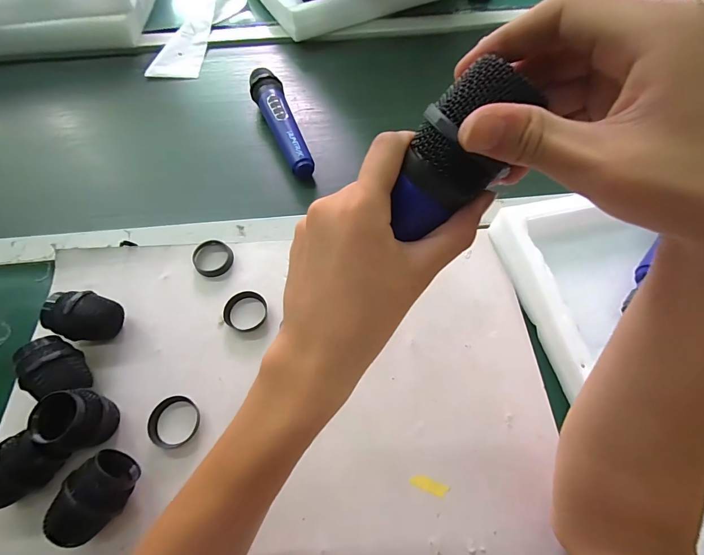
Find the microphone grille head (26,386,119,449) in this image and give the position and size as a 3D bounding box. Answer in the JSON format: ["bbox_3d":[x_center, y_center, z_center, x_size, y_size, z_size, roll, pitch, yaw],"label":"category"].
[{"bbox_3d":[-0.232,0.121,0.302,0.043,0.056,0.043,-1,62,1],"label":"microphone grille head"}]

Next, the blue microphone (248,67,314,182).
[{"bbox_3d":[-0.098,-0.210,0.502,0.045,0.054,0.207,-18,63,-8],"label":"blue microphone"}]

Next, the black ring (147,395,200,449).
[{"bbox_3d":[-0.164,0.133,0.326,0.045,0.009,0.044,-6,62,-1],"label":"black ring"}]

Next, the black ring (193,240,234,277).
[{"bbox_3d":[-0.158,-0.023,0.401,0.044,0.008,0.043,-1,62,2],"label":"black ring"}]

